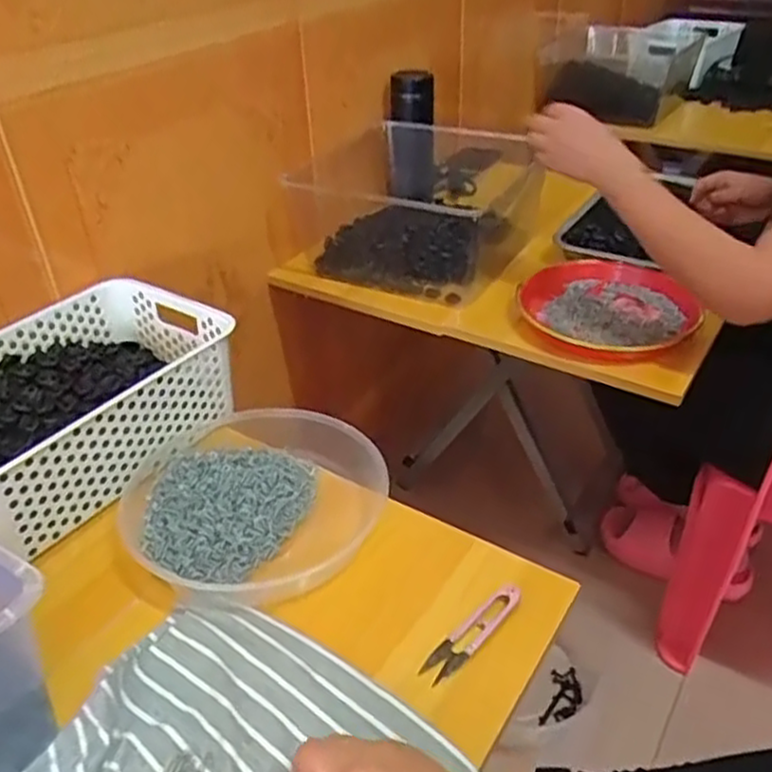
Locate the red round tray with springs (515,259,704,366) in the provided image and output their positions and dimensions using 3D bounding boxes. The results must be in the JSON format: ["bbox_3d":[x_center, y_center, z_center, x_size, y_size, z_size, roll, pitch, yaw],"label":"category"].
[{"bbox_3d":[0.269,-0.091,0.912,0.216,0.031,0.210,21,42,28],"label":"red round tray with springs"}]

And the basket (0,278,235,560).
[{"bbox_3d":[-0.316,0.015,0.714,0.208,0.093,0.304,19,41,27],"label":"basket"}]

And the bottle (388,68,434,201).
[{"bbox_3d":[0.040,-0.399,1.171,0.074,0.187,0.074,-1,36,2],"label":"bottle"}]

